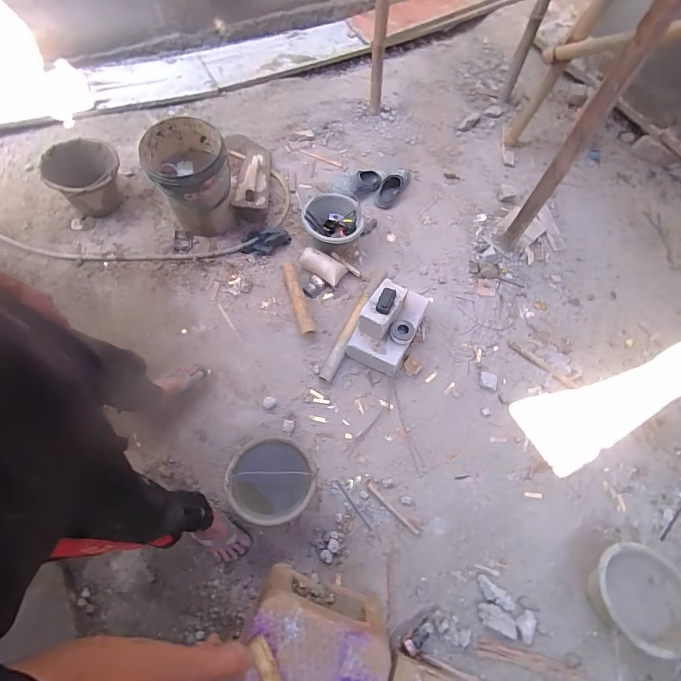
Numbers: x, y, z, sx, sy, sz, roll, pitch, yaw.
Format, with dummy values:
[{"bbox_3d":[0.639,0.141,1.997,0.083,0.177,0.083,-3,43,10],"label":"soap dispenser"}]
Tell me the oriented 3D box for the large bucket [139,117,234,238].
[{"bbox_3d":[-0.580,-0.626,1.594,0.279,0.373,0.335,-15,65,-11],"label":"large bucket"}]

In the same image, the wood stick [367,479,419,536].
[{"bbox_3d":[0.167,0.538,1.272,0.024,0.014,0.214,-41,72,-18],"label":"wood stick"}]

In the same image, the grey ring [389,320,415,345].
[{"bbox_3d":[0.222,-0.028,1.424,0.087,0.037,0.087,1,63,-3],"label":"grey ring"}]

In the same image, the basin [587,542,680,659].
[{"bbox_3d":[0.852,0.728,1.142,0.227,0.164,0.260,-2,64,-2],"label":"basin"}]

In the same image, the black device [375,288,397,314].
[{"bbox_3d":[0.161,-0.139,1.393,0.050,0.022,0.097,22,64,8],"label":"black device"}]

